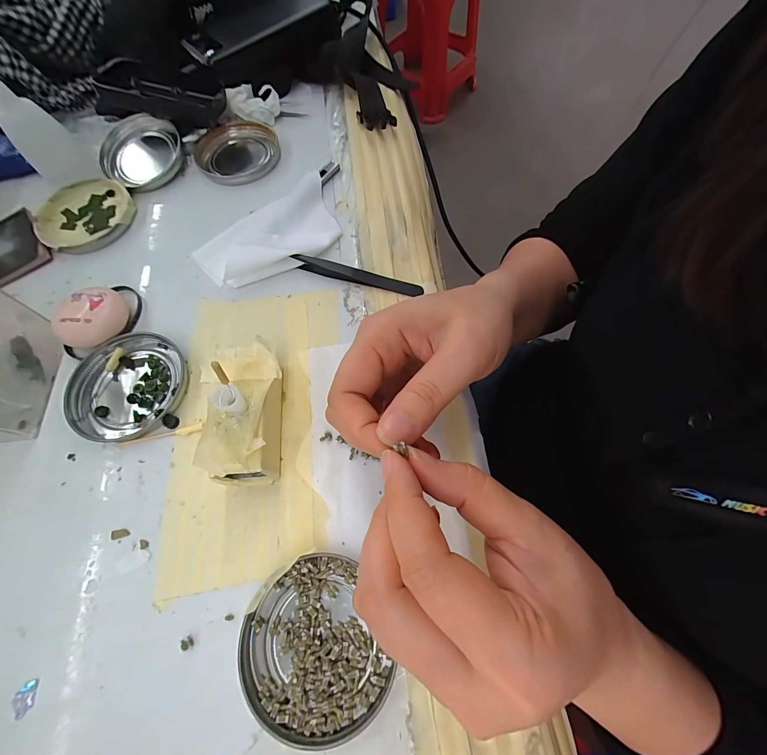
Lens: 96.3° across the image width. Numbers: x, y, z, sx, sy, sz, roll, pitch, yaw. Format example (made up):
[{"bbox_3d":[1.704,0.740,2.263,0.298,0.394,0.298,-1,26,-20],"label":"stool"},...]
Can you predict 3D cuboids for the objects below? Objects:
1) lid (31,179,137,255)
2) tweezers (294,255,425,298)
[{"bbox_3d":[-0.265,-0.144,0.307,0.078,0.011,0.080,-1,67,2],"label":"lid"},{"bbox_3d":[-0.020,-0.081,0.267,0.100,0.013,0.011,14,69,8],"label":"tweezers"}]

